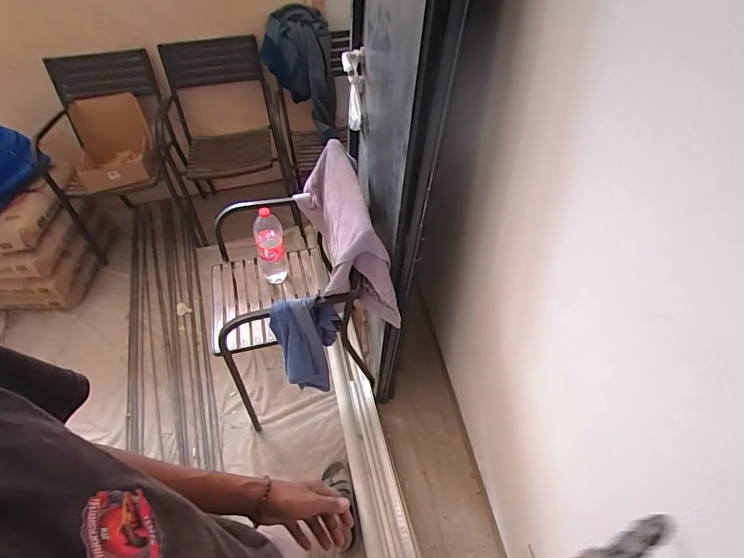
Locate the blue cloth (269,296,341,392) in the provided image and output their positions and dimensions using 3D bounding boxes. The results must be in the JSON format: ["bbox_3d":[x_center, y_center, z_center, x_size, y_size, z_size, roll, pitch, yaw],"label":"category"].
[{"bbox_3d":[-0.172,0.197,1.253,0.191,0.328,0.118,-18,49,-11],"label":"blue cloth"}]

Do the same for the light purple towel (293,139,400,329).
[{"bbox_3d":[-0.093,-0.144,1.294,0.197,0.298,0.544,-14,49,-8],"label":"light purple towel"}]

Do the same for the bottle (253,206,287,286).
[{"bbox_3d":[-0.328,-0.100,1.403,0.100,0.296,0.073,-20,50,-13],"label":"bottle"}]

